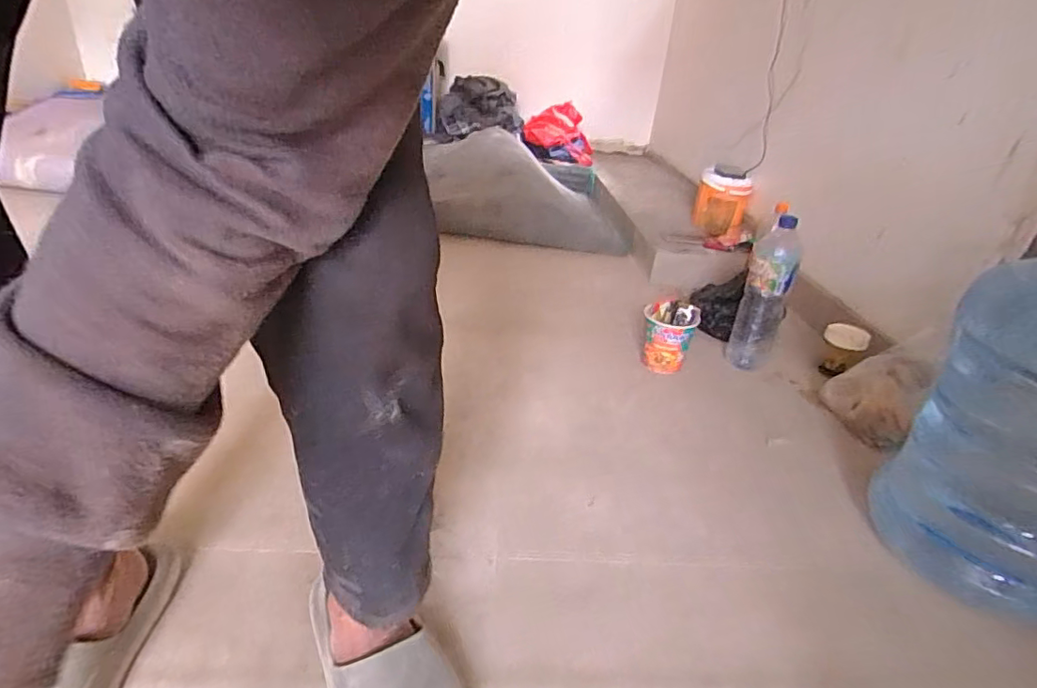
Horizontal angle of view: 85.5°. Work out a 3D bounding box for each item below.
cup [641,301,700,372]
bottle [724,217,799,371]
[{"bbox_3d":[0.296,-0.014,1.126,0.099,0.125,0.095,5,28,-2],"label":"cup"},{"bbox_3d":[0.490,-0.091,1.119,0.092,0.296,0.100,19,31,23],"label":"bottle"}]

